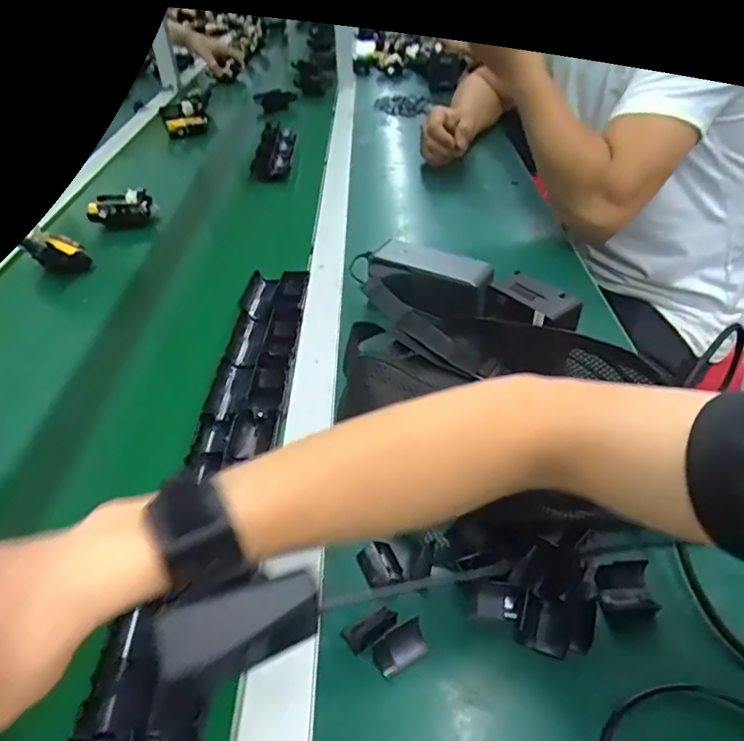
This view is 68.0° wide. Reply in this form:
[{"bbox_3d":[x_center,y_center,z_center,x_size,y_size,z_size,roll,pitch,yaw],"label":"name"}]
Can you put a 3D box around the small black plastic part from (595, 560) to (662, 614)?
[{"bbox_3d":[0.163,0.138,0.355,0.034,0.012,0.033,4,40,6],"label":"small black plastic part"}]

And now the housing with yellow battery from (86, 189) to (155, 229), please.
[{"bbox_3d":[-0.361,-0.232,0.790,0.085,0.030,0.060,-11,41,-12],"label":"housing with yellow battery"}]

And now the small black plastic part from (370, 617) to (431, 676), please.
[{"bbox_3d":[0.017,0.166,0.331,0.031,0.011,0.019,-21,44,-22],"label":"small black plastic part"}]

